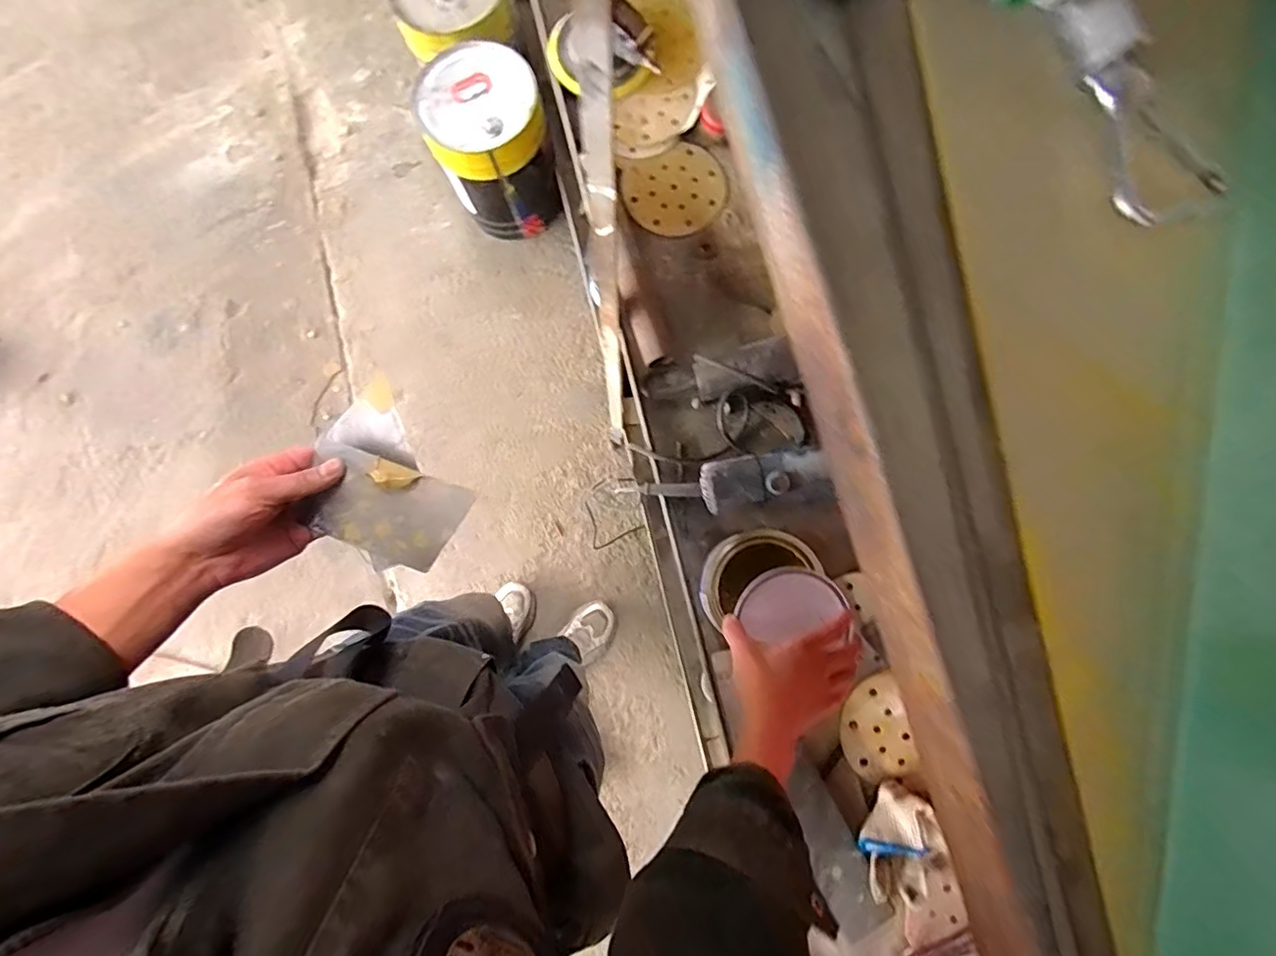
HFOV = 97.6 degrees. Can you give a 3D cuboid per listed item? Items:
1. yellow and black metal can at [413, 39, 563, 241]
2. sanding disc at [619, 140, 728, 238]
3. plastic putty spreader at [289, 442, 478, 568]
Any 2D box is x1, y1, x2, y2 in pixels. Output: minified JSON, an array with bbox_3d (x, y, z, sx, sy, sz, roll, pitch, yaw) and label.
[{"bbox_3d":[-0.369,-0.817,1.383,0.256,0.373,0.264,0,82,0],"label":"yellow and black metal can"},{"bbox_3d":[0.053,-0.407,0.795,0.139,0.008,0.120,-23,90,2],"label":"sanding disc"},{"bbox_3d":[-0.194,0.024,0.427,0.131,0.010,0.071,19,98,11],"label":"plastic putty spreader"}]

